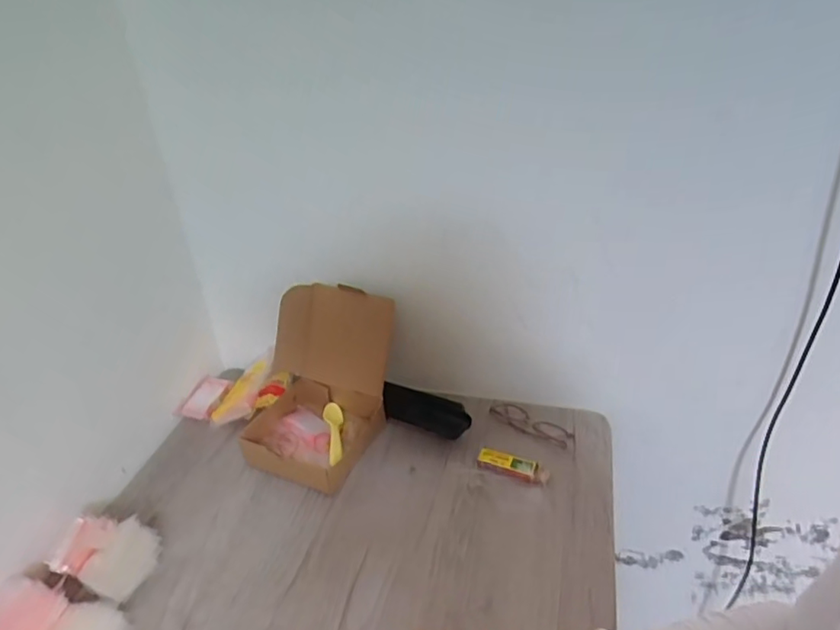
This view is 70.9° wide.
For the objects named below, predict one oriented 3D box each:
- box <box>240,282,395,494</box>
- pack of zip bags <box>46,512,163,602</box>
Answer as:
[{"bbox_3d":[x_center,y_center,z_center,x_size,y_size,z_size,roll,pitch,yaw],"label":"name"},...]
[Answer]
[{"bbox_3d":[-0.160,0.106,0.906,0.200,0.196,0.244,3,33,10],"label":"box"},{"bbox_3d":[-0.389,0.297,0.730,0.120,0.068,0.079,7,34,15],"label":"pack of zip bags"}]

